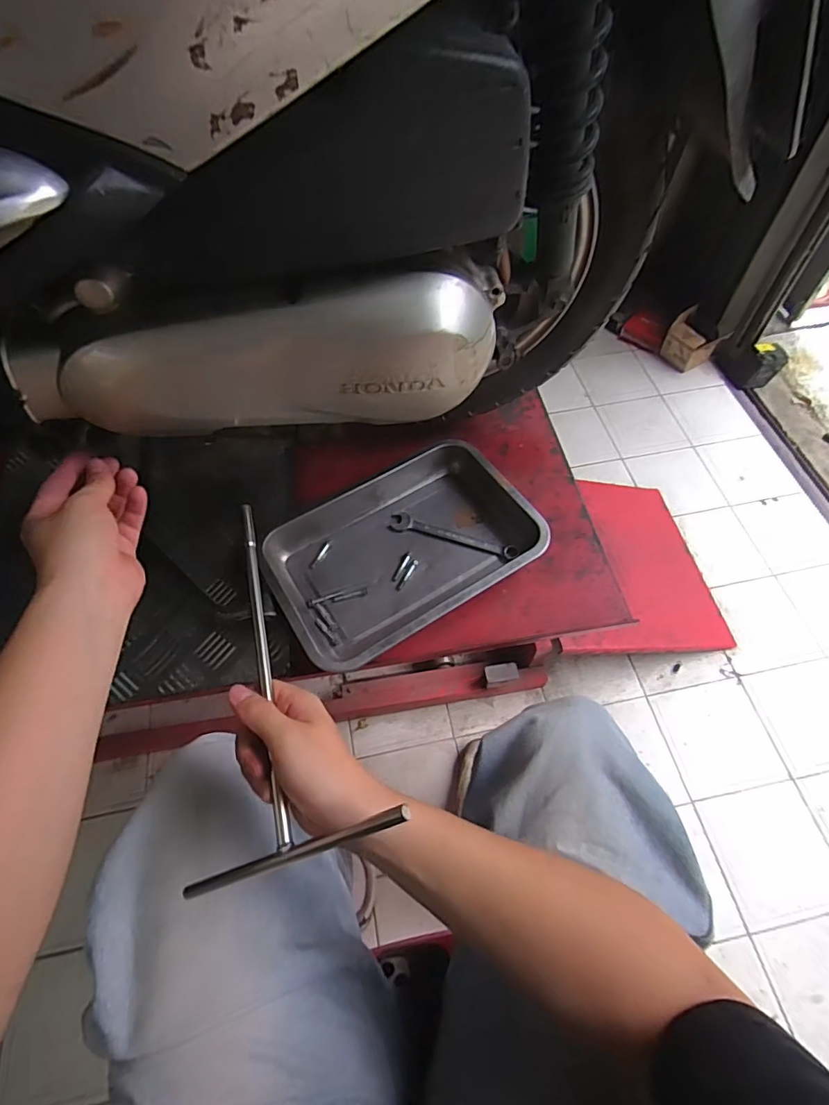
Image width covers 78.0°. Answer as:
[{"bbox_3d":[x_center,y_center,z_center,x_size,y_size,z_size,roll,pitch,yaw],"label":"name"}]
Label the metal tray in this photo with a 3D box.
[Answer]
[{"bbox_3d":[-0.021,-0.009,0.617,0.305,0.055,0.227,-30,64,-15],"label":"metal tray"}]

